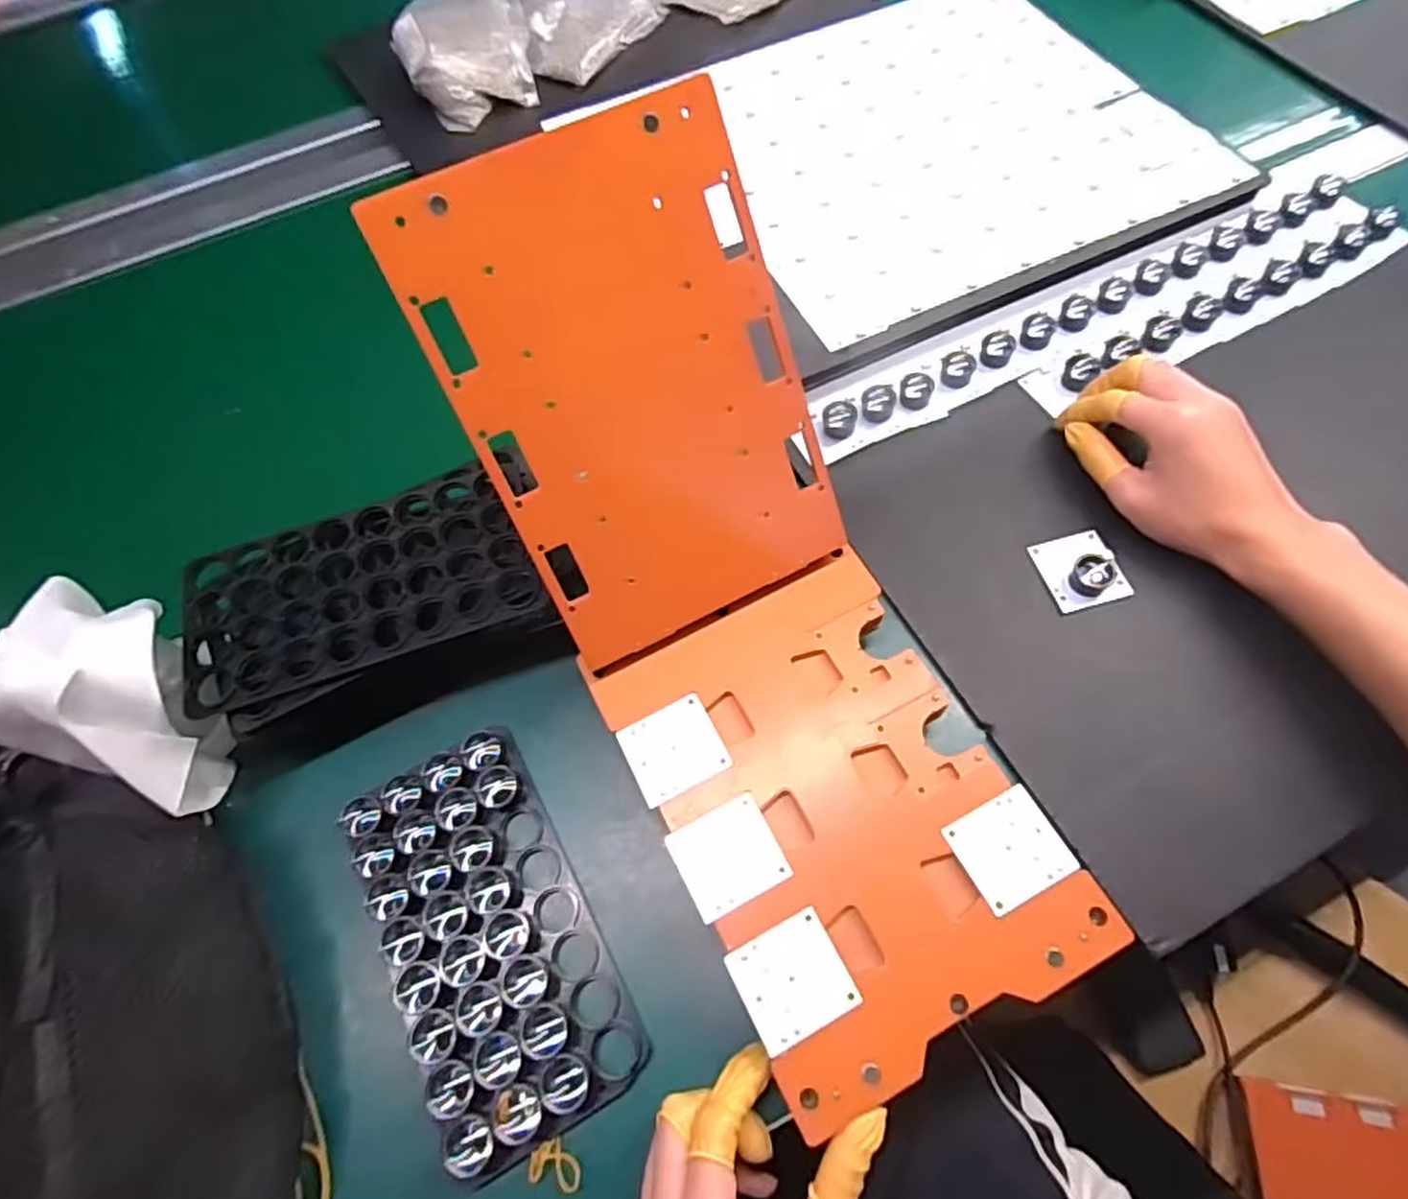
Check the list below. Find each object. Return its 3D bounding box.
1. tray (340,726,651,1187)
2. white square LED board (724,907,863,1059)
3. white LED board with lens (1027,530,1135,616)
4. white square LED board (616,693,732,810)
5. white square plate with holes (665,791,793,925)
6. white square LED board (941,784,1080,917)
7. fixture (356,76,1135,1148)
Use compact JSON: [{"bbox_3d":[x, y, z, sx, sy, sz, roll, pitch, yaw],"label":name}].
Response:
[{"bbox_3d":[-0.109,0.168,0.369,0.095,0.027,0.189,-28,65,-9],"label":"tray"},{"bbox_3d":[0.040,0.171,0.327,0.047,0.004,0.044,-26,64,-10],"label":"white square LED board"},{"bbox_3d":[0.224,-0.021,0.428,0.043,0.016,0.048,-13,62,-3],"label":"white LED board with lens"},{"bbox_3d":[-0.016,0.077,0.377,0.047,0.004,0.045,-25,64,-10],"label":"white square LED board"},{"bbox_3d":[0.012,0.124,0.352,0.048,0.004,0.045,-26,64,-10],"label":"white square plate with holes"},{"bbox_3d":[0.145,0.118,0.344,0.046,0.005,0.044,-26,64,-10],"label":"white square LED board"},{"bbox_3d":[0.015,0.000,0.355,0.157,0.105,0.414,-26,93,-10],"label":"fixture"}]

